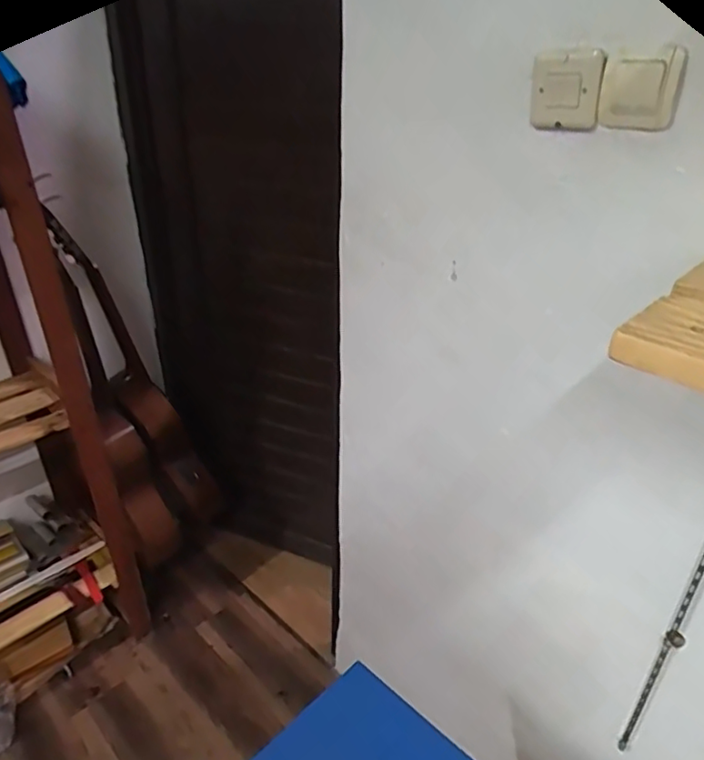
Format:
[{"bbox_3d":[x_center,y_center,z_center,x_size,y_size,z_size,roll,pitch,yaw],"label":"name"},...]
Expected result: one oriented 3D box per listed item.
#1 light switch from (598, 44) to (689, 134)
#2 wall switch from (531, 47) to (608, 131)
[{"bbox_3d":[0.305,-0.304,0.626,0.081,0.079,0.022,21,47,41],"label":"light switch"},{"bbox_3d":[0.241,-0.327,0.671,0.079,0.083,0.014,15,31,38],"label":"wall switch"}]

